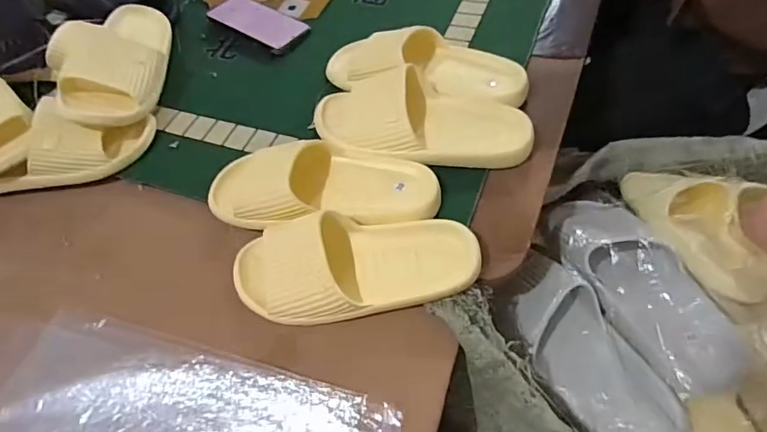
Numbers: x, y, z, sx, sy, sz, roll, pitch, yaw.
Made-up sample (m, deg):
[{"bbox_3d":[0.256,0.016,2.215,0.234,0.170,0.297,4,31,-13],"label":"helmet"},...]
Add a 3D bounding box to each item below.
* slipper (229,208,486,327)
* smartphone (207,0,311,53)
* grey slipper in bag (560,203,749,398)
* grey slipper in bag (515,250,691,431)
[{"bbox_3d":[-0.030,0.049,0.497,0.247,0.065,0.097,-9,57,2],"label":"slipper"},{"bbox_3d":[-0.191,-0.294,0.764,0.151,0.014,0.071,28,67,23],"label":"smartphone"},{"bbox_3d":[0.287,0.074,0.563,0.116,0.066,0.246,-24,58,-6],"label":"grey slipper in bag"},{"bbox_3d":[0.213,0.143,0.550,0.094,0.063,0.248,-27,59,-8],"label":"grey slipper in bag"}]

